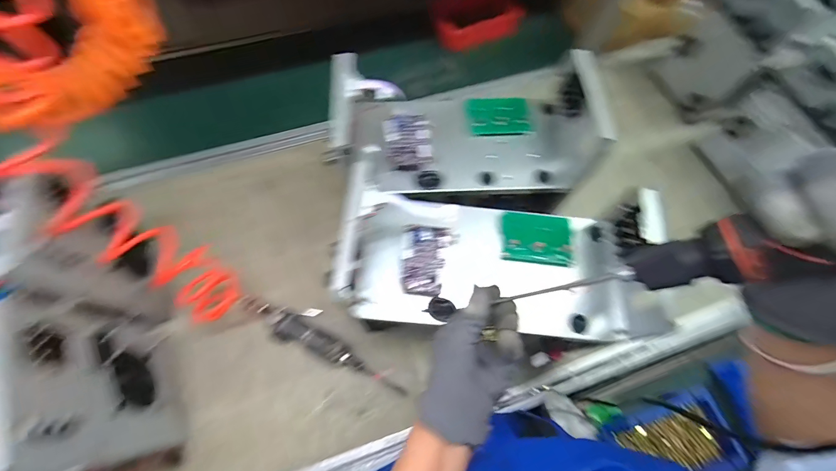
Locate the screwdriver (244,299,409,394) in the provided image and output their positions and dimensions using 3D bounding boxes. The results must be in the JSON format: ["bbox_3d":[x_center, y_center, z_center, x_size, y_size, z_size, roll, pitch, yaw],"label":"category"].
[{"bbox_3d":[-0.163,0.182,0.594,0.311,0.034,0.043,24,69,8],"label":"screwdriver"}]

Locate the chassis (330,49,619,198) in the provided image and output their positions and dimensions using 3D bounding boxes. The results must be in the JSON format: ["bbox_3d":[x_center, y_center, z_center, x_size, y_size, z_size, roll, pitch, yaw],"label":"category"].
[{"bbox_3d":[0.068,-0.164,0.546,0.369,0.146,0.196,1,67,-2],"label":"chassis"}]

